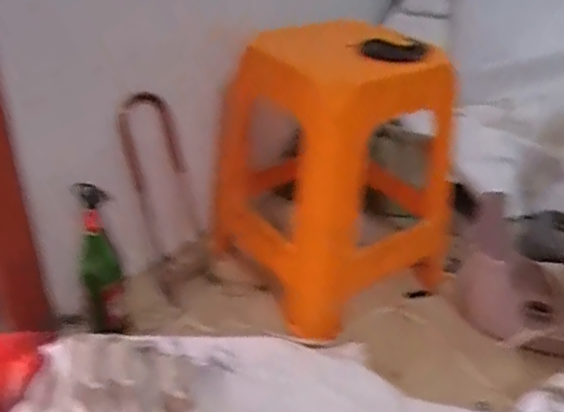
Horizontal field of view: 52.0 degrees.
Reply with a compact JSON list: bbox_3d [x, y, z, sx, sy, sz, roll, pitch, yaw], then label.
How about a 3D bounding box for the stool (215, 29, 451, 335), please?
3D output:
[{"bbox_3d":[0.099,-0.085,1.144,0.374,0.471,0.361,-18,33,-29],"label":"stool"}]

